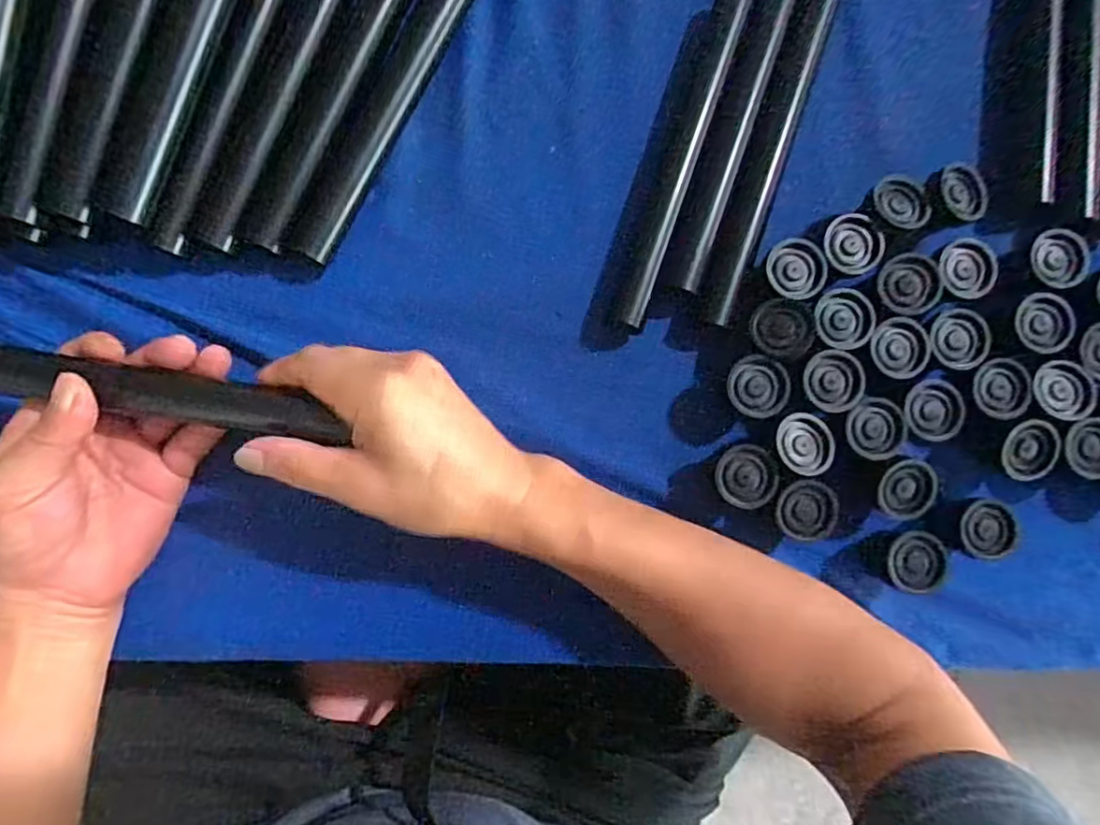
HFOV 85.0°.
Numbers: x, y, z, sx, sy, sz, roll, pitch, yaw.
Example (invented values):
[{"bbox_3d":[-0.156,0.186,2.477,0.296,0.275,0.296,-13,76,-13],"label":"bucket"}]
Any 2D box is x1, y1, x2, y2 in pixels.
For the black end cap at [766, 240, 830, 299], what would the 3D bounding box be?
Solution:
[{"bbox_3d":[0.142,-0.083,0.347,0.030,0.011,0.036,-18,88,-4],"label":"black end cap"}]

